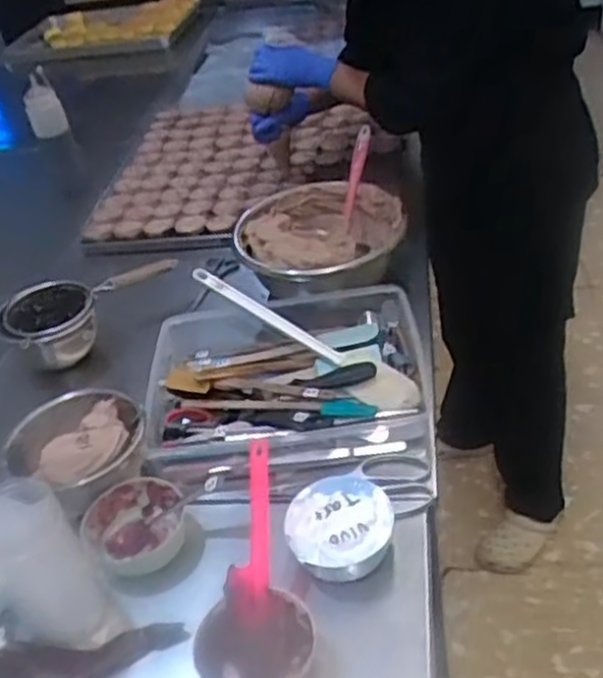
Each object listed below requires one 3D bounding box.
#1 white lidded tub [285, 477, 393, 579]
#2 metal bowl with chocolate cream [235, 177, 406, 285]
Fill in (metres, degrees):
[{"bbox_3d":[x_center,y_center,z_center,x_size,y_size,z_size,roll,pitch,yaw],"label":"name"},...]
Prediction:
[{"bbox_3d":[0.042,0.199,0.839,0.114,0.049,0.111,-7,37,5],"label":"white lidded tub"},{"bbox_3d":[0.032,-0.152,1.221,0.246,0.087,0.278,-17,37,-8],"label":"metal bowl with chocolate cream"}]

